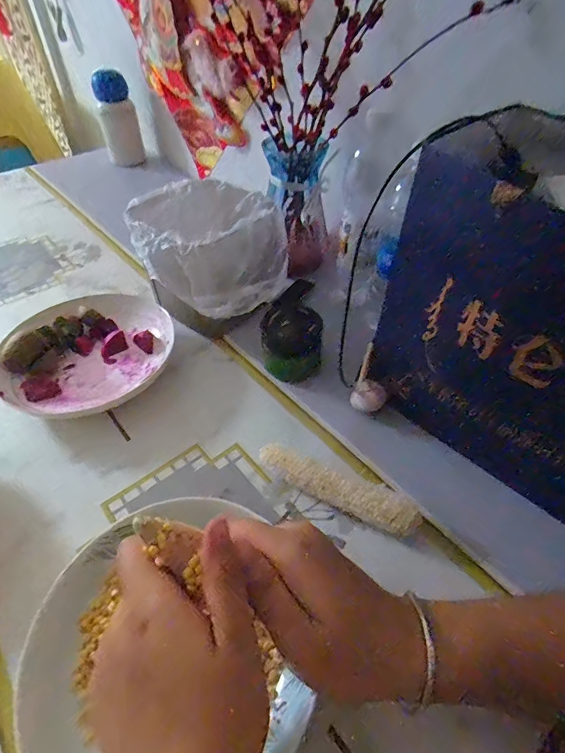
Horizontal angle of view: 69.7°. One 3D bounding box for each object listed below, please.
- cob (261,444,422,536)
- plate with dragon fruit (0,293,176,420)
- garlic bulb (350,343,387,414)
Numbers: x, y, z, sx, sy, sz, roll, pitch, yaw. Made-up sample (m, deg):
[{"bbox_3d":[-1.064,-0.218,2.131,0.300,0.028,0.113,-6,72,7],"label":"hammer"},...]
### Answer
[{"bbox_3d":[0.048,0.105,0.379,0.152,0.032,0.029,20,49,18],"label":"cob"},{"bbox_3d":[-0.239,-0.031,0.504,0.168,0.049,0.204,28,52,24],"label":"plate with dragon fruit"},{"bbox_3d":[0.098,0.012,0.450,0.037,0.059,0.043,15,48,14],"label":"garlic bulb"}]

